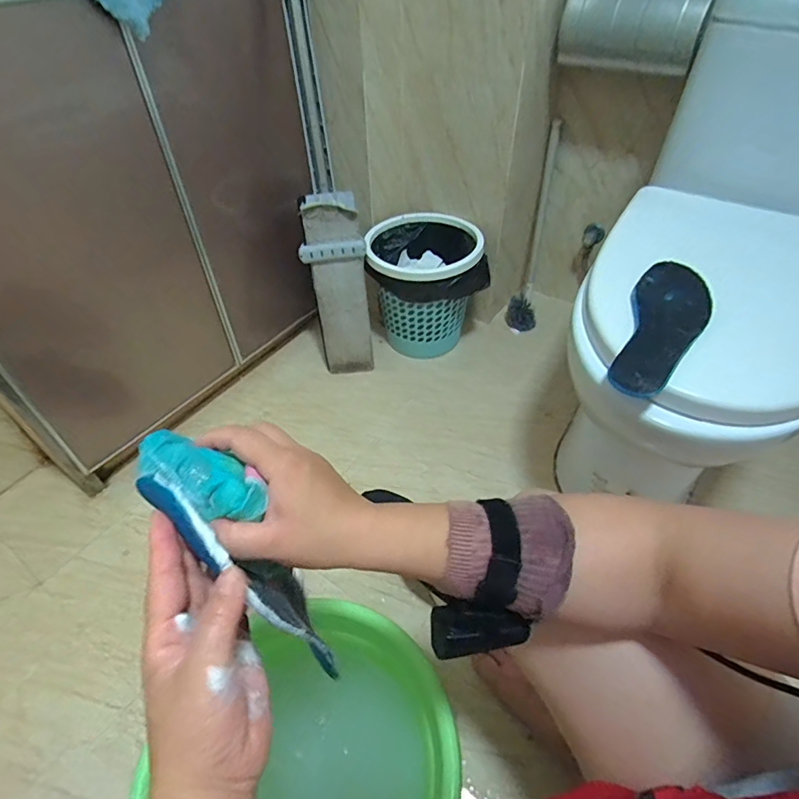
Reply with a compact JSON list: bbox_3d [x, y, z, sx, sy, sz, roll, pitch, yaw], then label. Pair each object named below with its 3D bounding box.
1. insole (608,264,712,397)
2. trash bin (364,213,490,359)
[{"bbox_3d":[0.340,-0.094,0.605,0.092,0.015,0.271,20,52,19],"label":"insole"},{"bbox_3d":[0.064,-0.272,1.192,0.272,0.286,0.229,-3,46,-1],"label":"trash bin"}]

